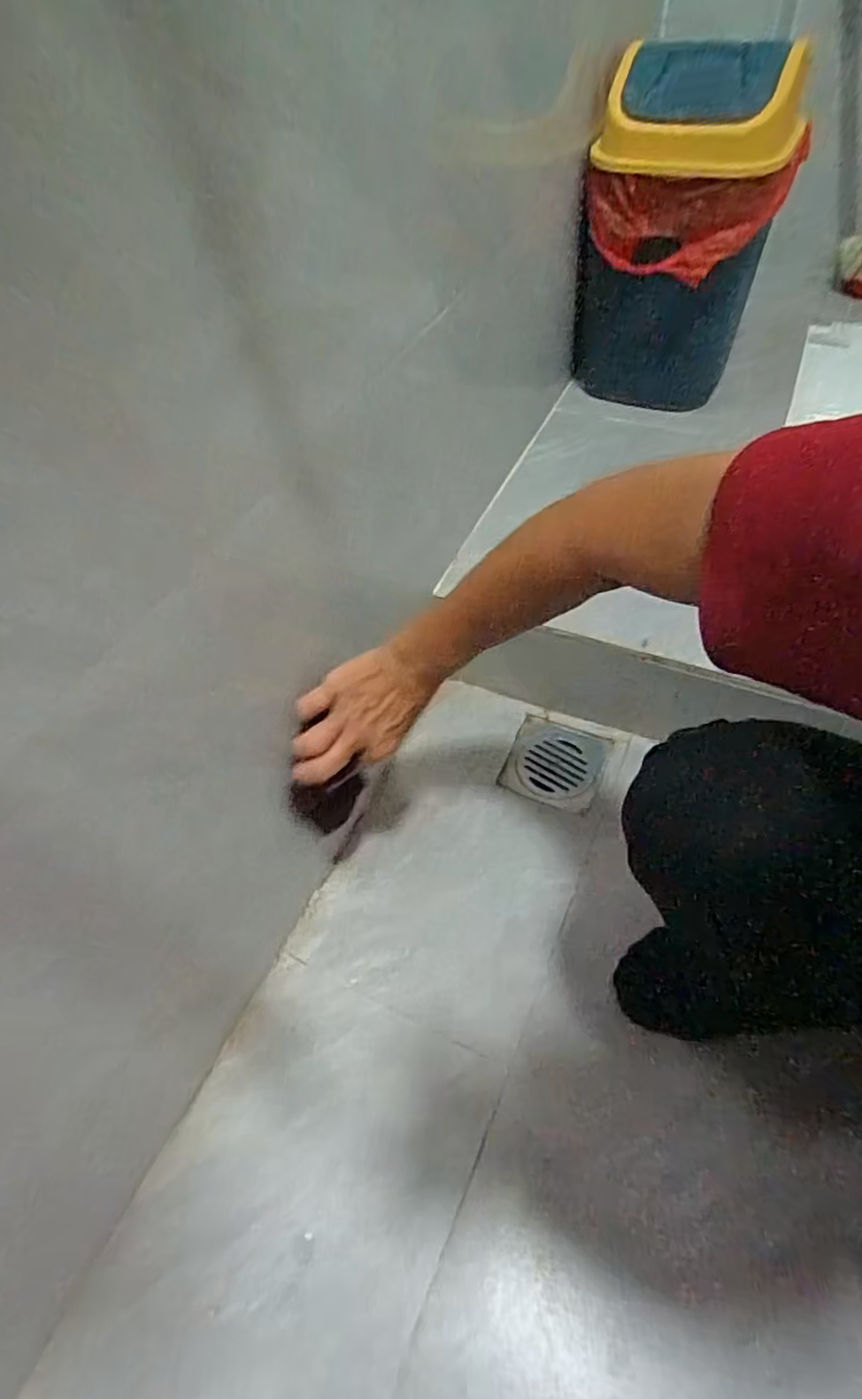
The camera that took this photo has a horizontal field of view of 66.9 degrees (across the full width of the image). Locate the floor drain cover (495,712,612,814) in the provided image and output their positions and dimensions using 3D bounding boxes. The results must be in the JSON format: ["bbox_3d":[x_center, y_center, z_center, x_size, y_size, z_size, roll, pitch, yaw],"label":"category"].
[{"bbox_3d":[0.138,0.068,0.717,0.099,0.008,0.096,17,55,16],"label":"floor drain cover"}]

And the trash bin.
[{"bbox_3d":[0.291,-0.552,0.789,0.206,0.322,0.206,11,54,12],"label":"trash bin"}]

